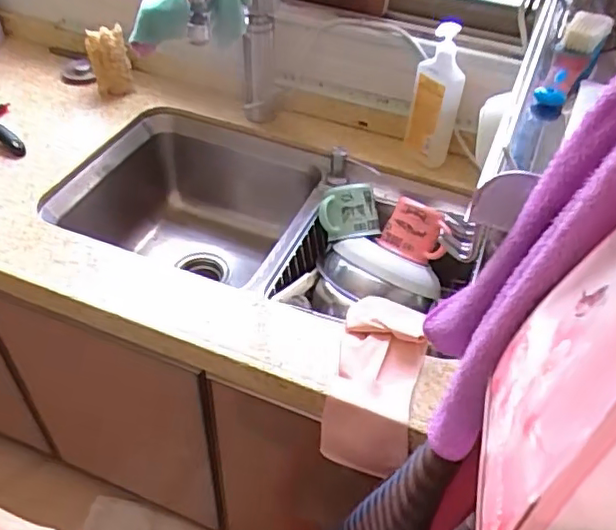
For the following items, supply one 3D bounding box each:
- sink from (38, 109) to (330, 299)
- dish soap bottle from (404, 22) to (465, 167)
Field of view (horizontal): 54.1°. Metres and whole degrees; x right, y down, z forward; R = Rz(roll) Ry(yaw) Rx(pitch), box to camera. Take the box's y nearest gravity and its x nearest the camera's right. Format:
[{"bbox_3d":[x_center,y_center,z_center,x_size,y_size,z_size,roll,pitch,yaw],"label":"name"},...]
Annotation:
[{"bbox_3d":[-0.206,-0.056,1.108,0.463,0.230,0.379,18,47,14],"label":"sink"},{"bbox_3d":[0.210,-0.267,1.001,0.078,0.240,0.082,12,46,8],"label":"dish soap bottle"}]

